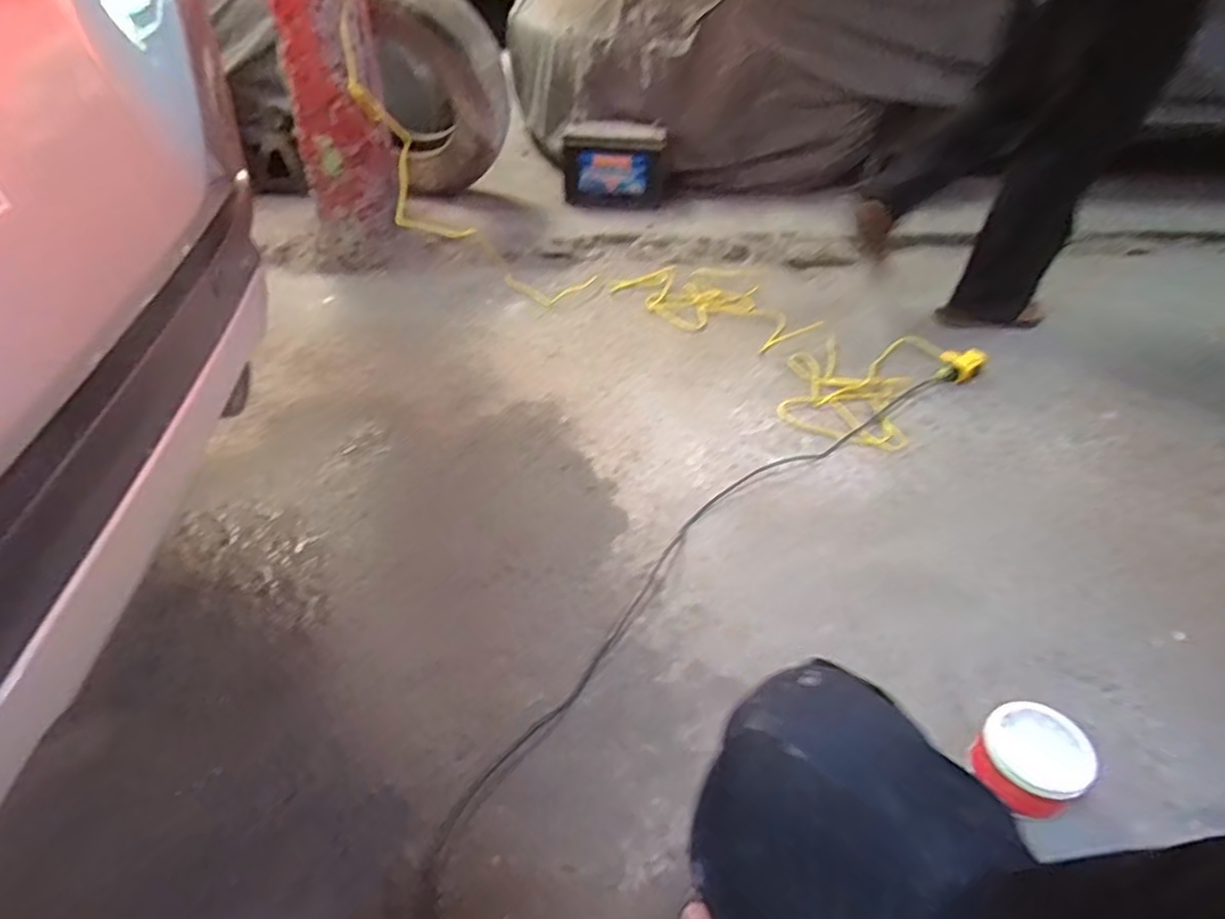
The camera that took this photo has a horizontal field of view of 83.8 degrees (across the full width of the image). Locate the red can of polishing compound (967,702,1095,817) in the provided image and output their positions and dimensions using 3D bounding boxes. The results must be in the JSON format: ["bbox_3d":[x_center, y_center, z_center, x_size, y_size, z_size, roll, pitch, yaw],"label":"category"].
[{"bbox_3d":[0.471,0.342,0.775,0.119,0.071,0.104,-30,48,-31],"label":"red can of polishing compound"}]

